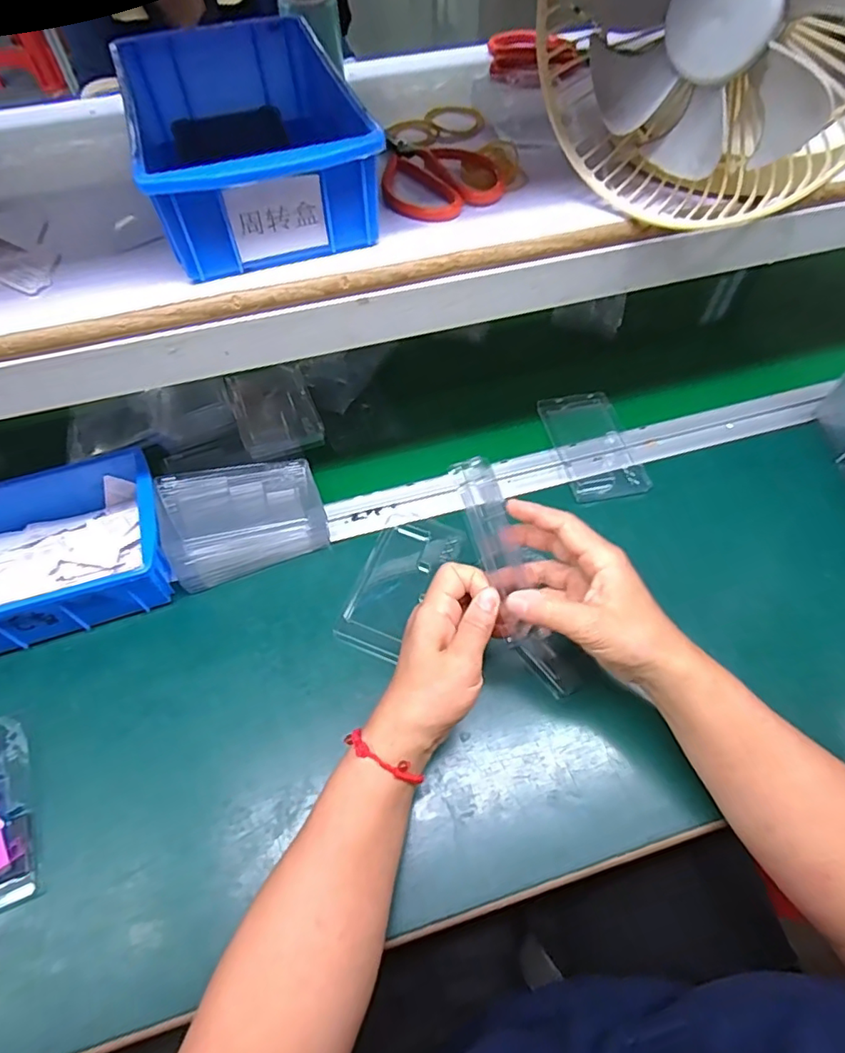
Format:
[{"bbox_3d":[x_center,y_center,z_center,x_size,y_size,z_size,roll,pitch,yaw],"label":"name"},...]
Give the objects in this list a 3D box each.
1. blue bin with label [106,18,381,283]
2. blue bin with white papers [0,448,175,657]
[{"bbox_3d":[-0.115,-0.254,0.367,0.129,0.062,0.190,-18,59,-11],"label":"blue bin with label"},{"bbox_3d":[-0.317,0.018,0.466,0.200,0.060,0.145,-16,61,-10],"label":"blue bin with white papers"}]

